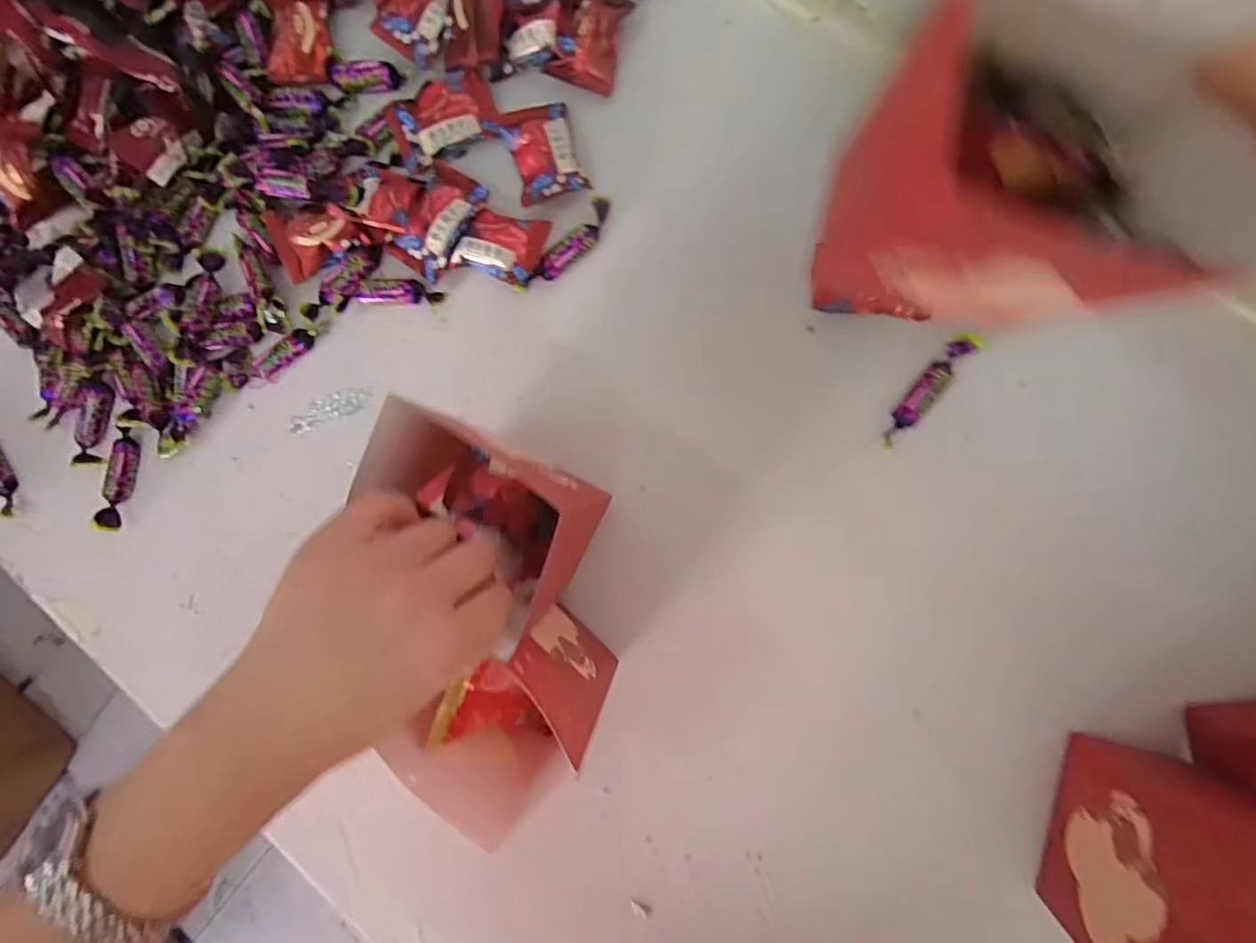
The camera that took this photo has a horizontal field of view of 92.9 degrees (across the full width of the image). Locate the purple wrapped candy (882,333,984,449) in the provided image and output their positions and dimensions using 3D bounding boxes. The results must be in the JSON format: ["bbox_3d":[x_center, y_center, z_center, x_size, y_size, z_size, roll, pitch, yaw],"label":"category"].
[{"bbox_3d":[0.189,-0.051,0.377,0.017,0.016,0.083,37,91,7],"label":"purple wrapped candy"}]

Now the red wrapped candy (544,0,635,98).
[{"bbox_3d":[-0.026,-0.296,0.406,0.042,0.024,0.056,17,89,7],"label":"red wrapped candy"}]

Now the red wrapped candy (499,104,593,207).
[{"bbox_3d":[-0.058,-0.220,0.408,0.044,0.019,0.066,-16,86,5],"label":"red wrapped candy"}]

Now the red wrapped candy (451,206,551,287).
[{"bbox_3d":[-0.085,-0.154,0.402,0.055,0.016,0.043,22,90,7],"label":"red wrapped candy"}]

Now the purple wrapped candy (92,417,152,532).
[{"bbox_3d":[-0.371,0.002,0.432,0.019,0.015,0.081,15,89,7],"label":"purple wrapped candy"}]

